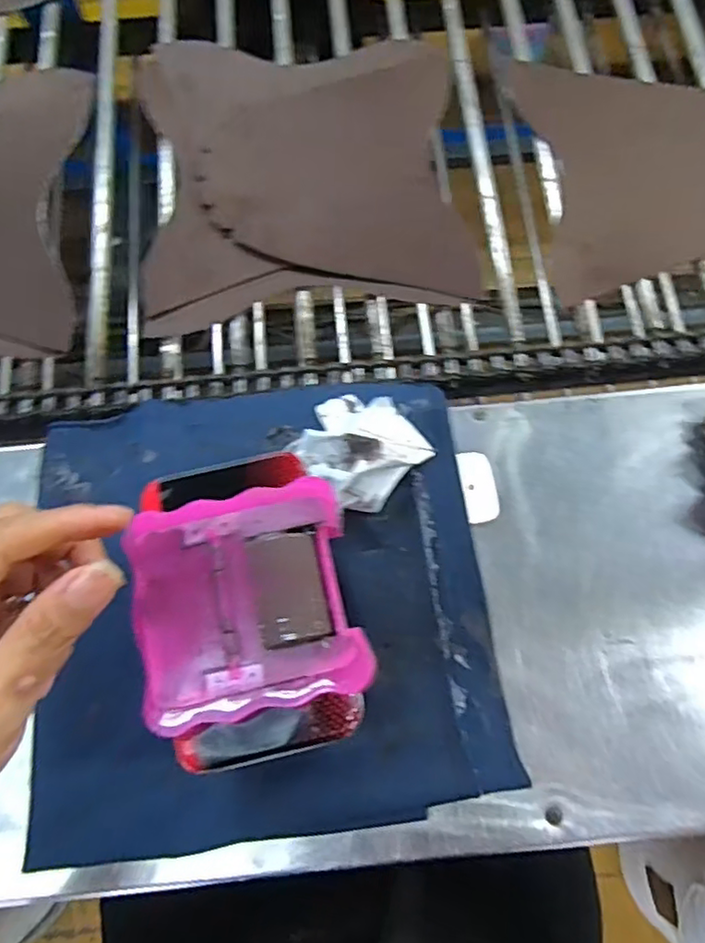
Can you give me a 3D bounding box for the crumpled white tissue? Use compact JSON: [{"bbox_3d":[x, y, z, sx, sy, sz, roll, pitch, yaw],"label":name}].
[{"bbox_3d":[0.003,-0.022,0.438,0.085,0.045,0.087,42,78,11],"label":"crumpled white tissue"}]

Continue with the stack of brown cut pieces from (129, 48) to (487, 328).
[{"bbox_3d":[-0.047,-0.275,0.558,0.276,0.022,0.302,-6,73,-2],"label":"stack of brown cut pieces"}]

